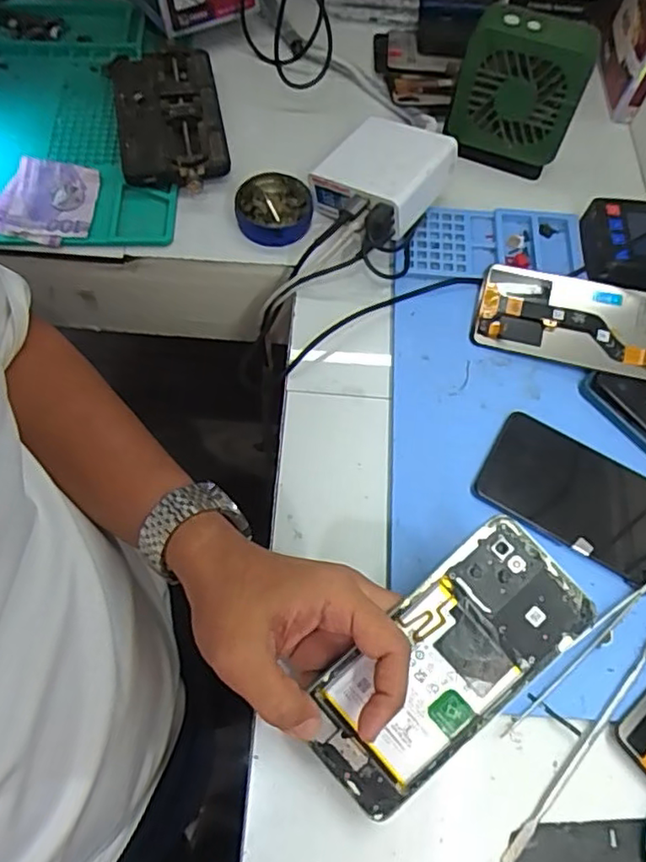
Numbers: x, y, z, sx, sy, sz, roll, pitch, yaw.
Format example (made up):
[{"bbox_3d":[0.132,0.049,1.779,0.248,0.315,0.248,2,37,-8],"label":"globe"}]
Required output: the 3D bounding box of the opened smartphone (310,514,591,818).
[{"bbox_3d":[0.063,0.124,0.325,0.159,0.004,0.073,-43,82,-2],"label":"opened smartphone"}]

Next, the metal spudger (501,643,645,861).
[{"bbox_3d":[0.156,0.179,0.357,0.008,0.005,0.167,40,72,15],"label":"metal spudger"}]

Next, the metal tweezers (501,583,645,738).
[{"bbox_3d":[0.162,0.127,0.372,0.151,0.011,0.013,-38,72,-15],"label":"metal tweezers"}]

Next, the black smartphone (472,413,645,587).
[{"bbox_3d":[0.184,0.048,0.406,0.159,0.012,0.076,29,68,10],"label":"black smartphone"}]

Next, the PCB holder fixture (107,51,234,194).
[{"bbox_3d":[-0.135,-0.276,0.538,0.090,0.021,0.165,-11,67,-8],"label":"PCB holder fixture"}]

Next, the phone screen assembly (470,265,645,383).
[{"bbox_3d":[0.197,-0.080,0.454,0.163,0.008,0.073,14,69,9],"label":"phone screen assembly"}]

